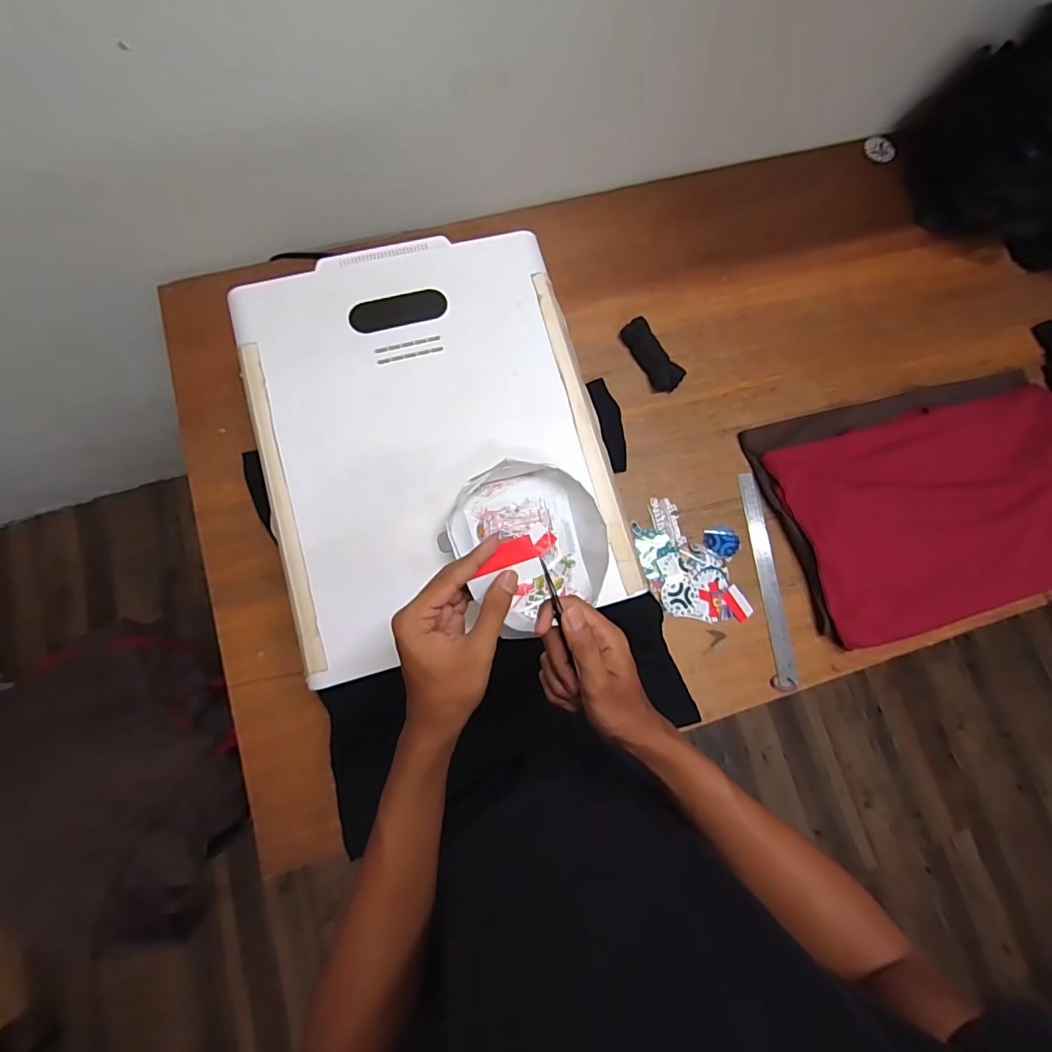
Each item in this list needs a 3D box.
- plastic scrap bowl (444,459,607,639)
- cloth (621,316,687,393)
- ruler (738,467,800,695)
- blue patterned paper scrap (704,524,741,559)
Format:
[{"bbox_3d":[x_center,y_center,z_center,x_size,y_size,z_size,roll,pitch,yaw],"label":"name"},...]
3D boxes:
[{"bbox_3d":[0.003,0.014,0.570,0.166,0.051,0.167,-14,80,-7],"label":"plastic scrap bowl"},{"bbox_3d":[0.205,-0.277,0.821,0.046,0.027,0.127,-30,83,-9],"label":"cloth"},{"bbox_3d":[0.369,0.077,0.772,0.030,0.006,0.323,-8,79,5],"label":"ruler"},{"bbox_3d":[0.304,0.023,0.782,0.055,0.009,0.052,-2,75,6],"label":"blue patterned paper scrap"}]

